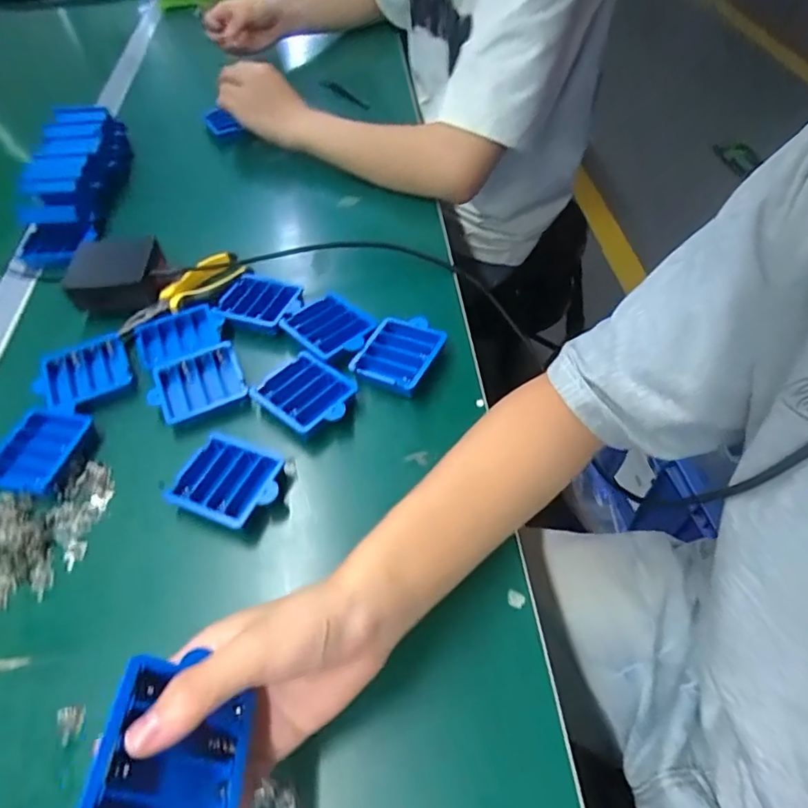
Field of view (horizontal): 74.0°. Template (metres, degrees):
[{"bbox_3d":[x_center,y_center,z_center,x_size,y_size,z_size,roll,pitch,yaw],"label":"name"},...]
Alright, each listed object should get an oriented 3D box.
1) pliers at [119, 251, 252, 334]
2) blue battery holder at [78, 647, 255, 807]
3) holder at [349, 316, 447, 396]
[{"bbox_3d":[-0.218,-0.111,0.534,0.130,0.024,0.042,-36,58,-21],"label":"pliers"},{"bbox_3d":[-0.099,0.152,0.232,0.010,0.064,0.068,-31,37,31],"label":"blue battery holder"},{"bbox_3d":[-0.003,-0.047,0.469,0.064,0.013,0.074,26,59,21],"label":"holder"}]

